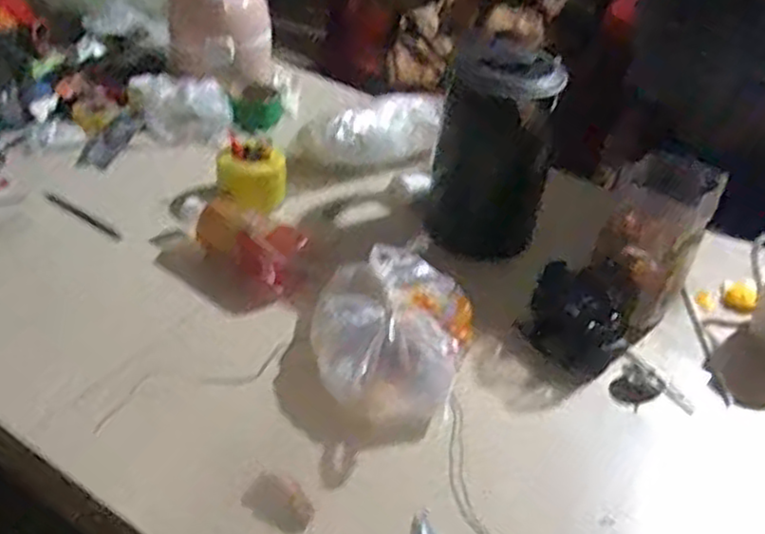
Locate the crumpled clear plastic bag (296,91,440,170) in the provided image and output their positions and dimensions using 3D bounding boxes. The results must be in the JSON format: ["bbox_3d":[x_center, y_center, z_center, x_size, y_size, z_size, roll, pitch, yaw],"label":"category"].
[{"bbox_3d":[0.001,-0.196,1.052,0.235,0.093,0.084,-20,47,-27],"label":"crumpled clear plastic bag"}]

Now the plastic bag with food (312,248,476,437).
[{"bbox_3d":[0.005,0.062,0.756,0.164,0.084,0.194,16,42,12],"label":"plastic bag with food"}]

